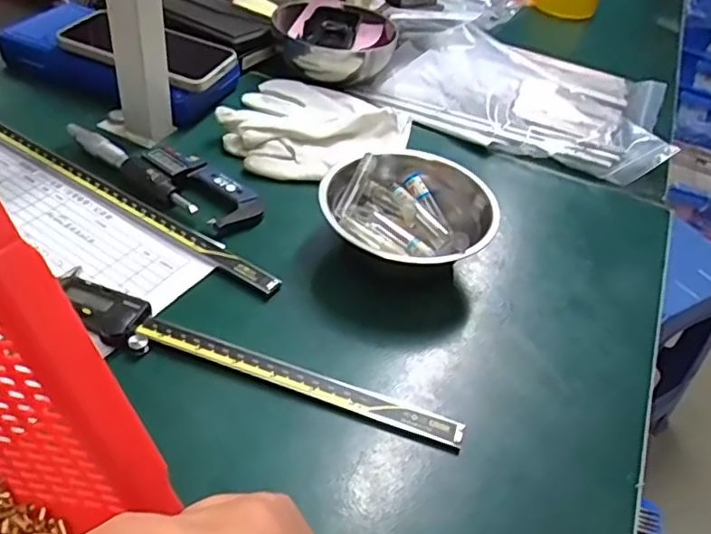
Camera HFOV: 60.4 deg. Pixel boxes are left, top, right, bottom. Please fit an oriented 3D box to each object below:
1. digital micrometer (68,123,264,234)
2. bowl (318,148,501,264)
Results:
[{"bbox_3d":[-0.150,-0.082,0.499,0.176,0.021,0.068,29,46,24],"label":"digital micrometer"},{"bbox_3d":[0.040,-0.044,0.462,0.124,0.052,0.130,4,41,-3],"label":"bowl"}]

